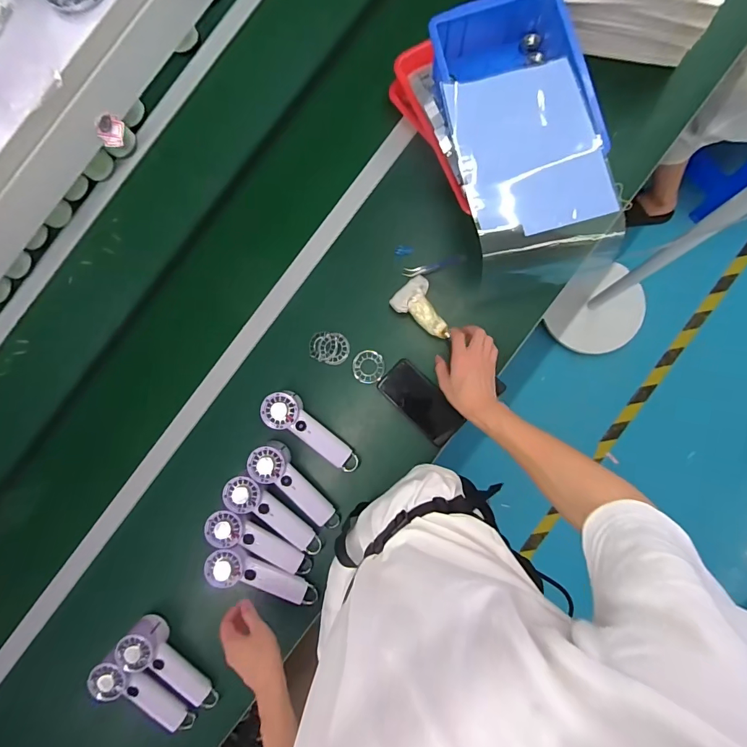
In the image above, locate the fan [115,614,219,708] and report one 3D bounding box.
[{"bbox_3d":[-0.355,0.518,0.717,0.056,0.069,0.196,-44,96,1],"label":"fan"}]

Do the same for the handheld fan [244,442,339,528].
[{"bbox_3d":[-0.139,0.203,0.730,0.064,0.056,0.200,-43,100,1],"label":"handheld fan"}]

